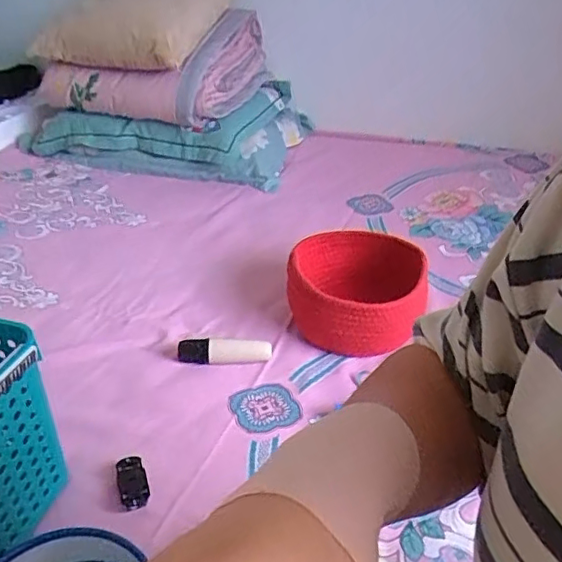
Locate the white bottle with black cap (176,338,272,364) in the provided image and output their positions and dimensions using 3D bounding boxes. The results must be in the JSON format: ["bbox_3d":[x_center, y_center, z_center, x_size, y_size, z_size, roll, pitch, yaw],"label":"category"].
[{"bbox_3d":[-0.082,0.099,0.837,0.133,0.032,0.030,-5,34,-5],"label":"white bottle with black cap"}]

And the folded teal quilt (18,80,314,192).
[{"bbox_3d":[-0.312,-0.405,1.525,0.722,0.149,0.386,7,35,13],"label":"folded teal quilt"}]

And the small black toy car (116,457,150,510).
[{"bbox_3d":[-0.171,0.231,0.660,0.031,0.018,0.065,-14,35,-16],"label":"small black toy car"}]

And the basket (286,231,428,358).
[{"bbox_3d":[0.114,0.010,0.875,0.193,0.131,0.211,2,34,6],"label":"basket"}]

